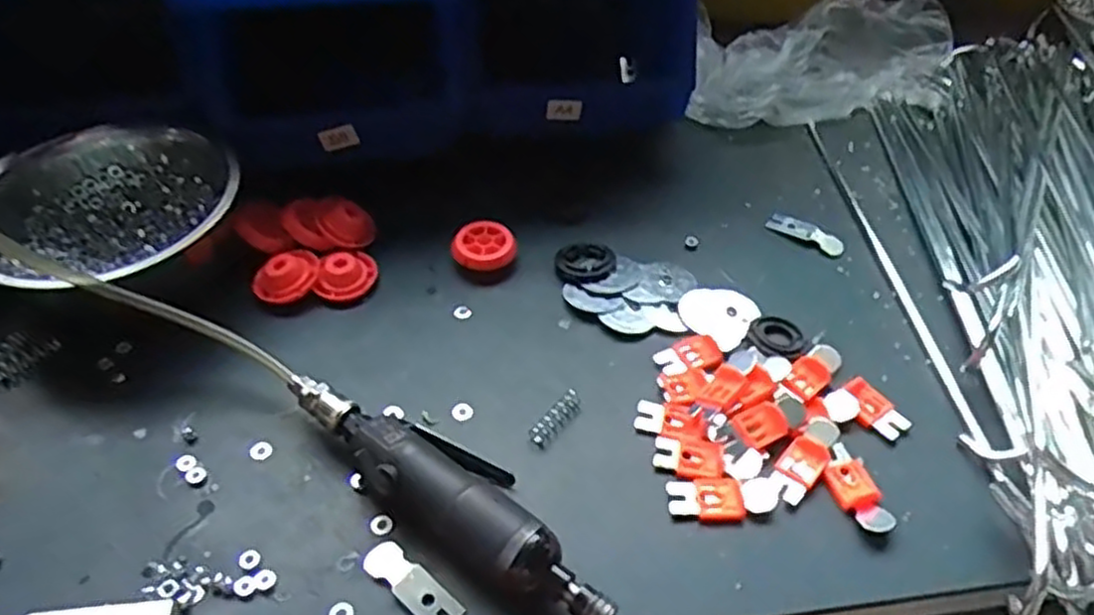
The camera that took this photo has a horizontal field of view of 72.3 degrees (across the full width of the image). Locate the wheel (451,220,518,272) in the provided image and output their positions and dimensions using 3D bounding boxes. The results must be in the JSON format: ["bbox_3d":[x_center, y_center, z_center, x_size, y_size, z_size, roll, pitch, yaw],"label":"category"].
[{"bbox_3d":[-0.050,-0.047,0.592,0.050,0.024,0.041,-7,48,-7],"label":"wheel"}]

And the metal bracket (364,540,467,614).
[{"bbox_3d":[-0.075,0.154,0.416,0.065,0.005,0.022,33,55,27],"label":"metal bracket"}]

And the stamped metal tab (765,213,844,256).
[{"bbox_3d":[0.214,-0.061,0.617,0.062,0.006,0.023,25,52,21],"label":"stamped metal tab"}]

